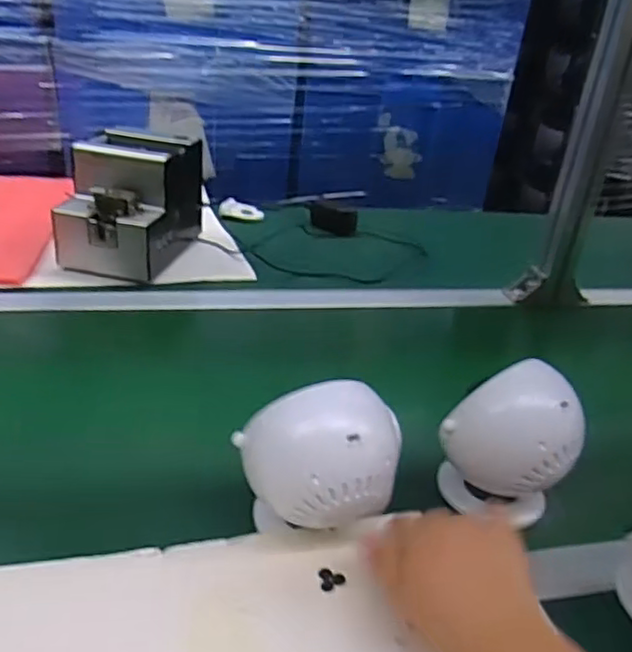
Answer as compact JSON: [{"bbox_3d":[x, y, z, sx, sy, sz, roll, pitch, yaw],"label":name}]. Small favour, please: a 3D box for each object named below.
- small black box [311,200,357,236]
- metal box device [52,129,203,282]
[{"bbox_3d":[0.029,-0.173,1.056,0.080,0.045,0.049,10,29,5],"label":"small black box"},{"bbox_3d":[-0.240,-0.160,0.860,0.127,0.145,0.182,10,29,5],"label":"metal box device"}]

